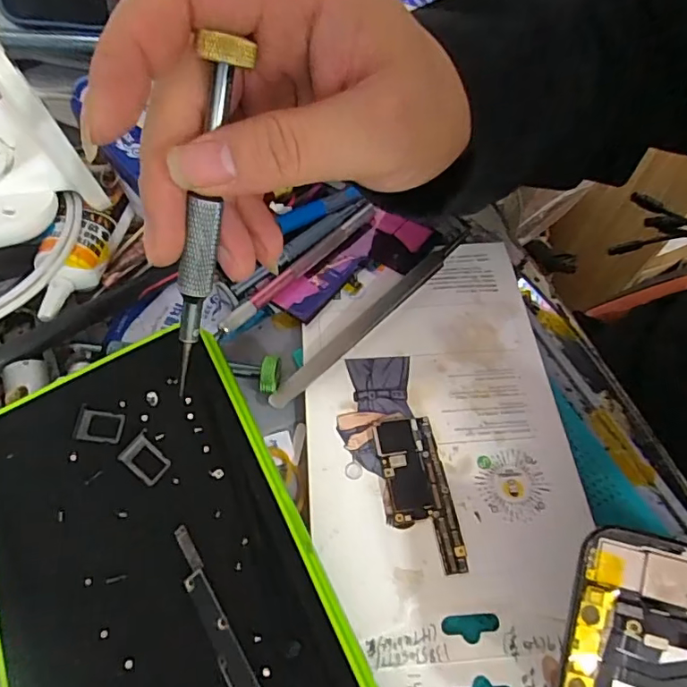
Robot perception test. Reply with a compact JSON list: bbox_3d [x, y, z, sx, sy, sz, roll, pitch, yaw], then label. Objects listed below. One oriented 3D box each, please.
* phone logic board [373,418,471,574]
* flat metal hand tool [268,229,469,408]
[{"bbox_3d":[0.033,0.063,0.227,0.026,0.004,0.067,-9,57,-7],"label":"phone logic board"},{"bbox_3d":[0.016,-0.017,0.273,0.011,0.010,0.141,41,65,19],"label":"flat metal hand tool"}]

